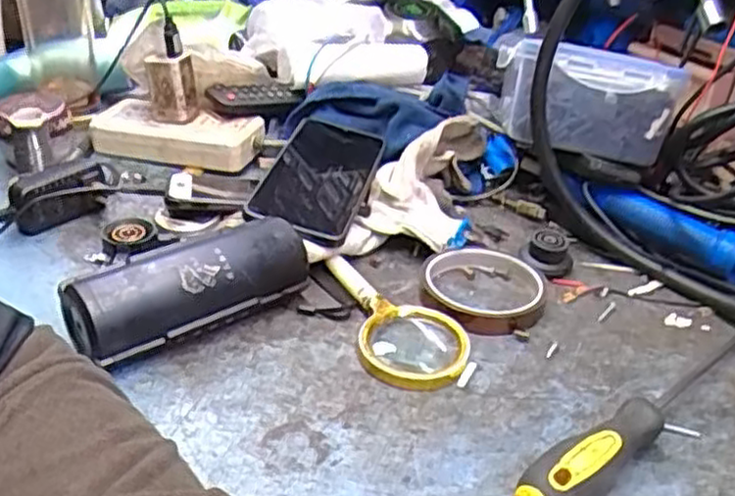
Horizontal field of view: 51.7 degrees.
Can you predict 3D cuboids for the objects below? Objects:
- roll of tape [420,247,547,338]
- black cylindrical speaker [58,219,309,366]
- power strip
[{"bbox_3d":[0.082,0.026,0.535,0.085,0.016,0.097,3,31,0],"label":"roll of tape"},{"bbox_3d":[-0.111,0.028,0.480,0.154,0.052,0.052,-22,39,-36],"label":"black cylindrical speaker"},{"bbox_3d":[-0.176,-0.105,0.697,0.154,0.033,0.060,11,32,13],"label":"power strip"}]

